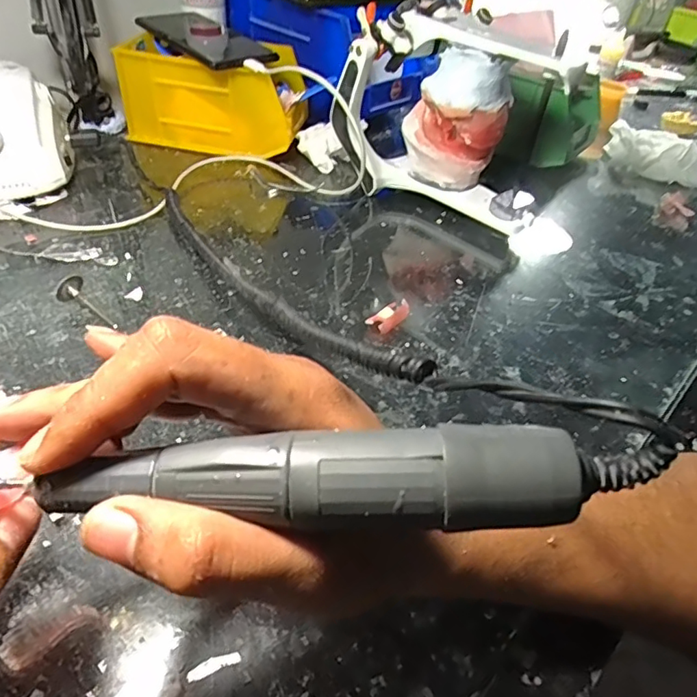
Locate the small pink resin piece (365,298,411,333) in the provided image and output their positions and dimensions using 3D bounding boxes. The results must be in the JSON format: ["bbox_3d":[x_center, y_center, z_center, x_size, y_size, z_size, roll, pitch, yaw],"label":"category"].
[{"bbox_3d":[0.029,-0.021,0.379,0.013,0.012,0.038,36,49,28],"label":"small pink resin piece"}]

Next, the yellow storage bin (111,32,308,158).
[{"bbox_3d":[-0.134,-0.260,0.563,0.170,0.086,0.097,9,42,1],"label":"yellow storage bin"}]

